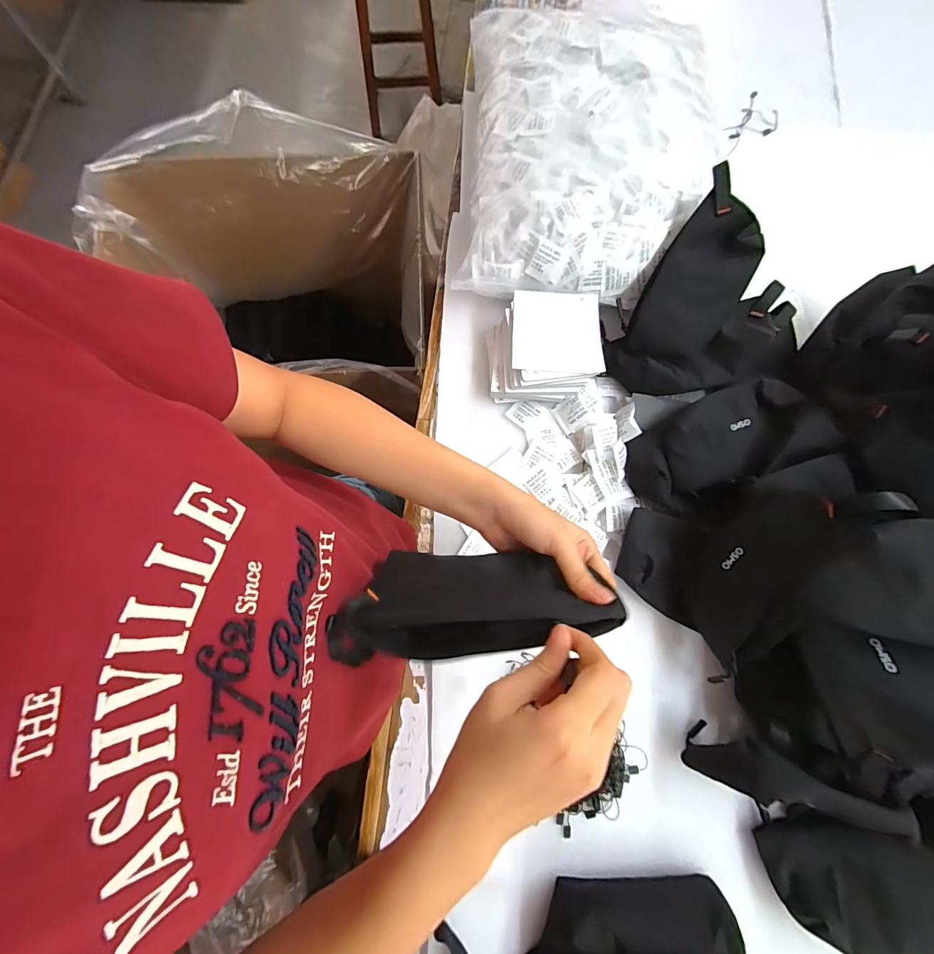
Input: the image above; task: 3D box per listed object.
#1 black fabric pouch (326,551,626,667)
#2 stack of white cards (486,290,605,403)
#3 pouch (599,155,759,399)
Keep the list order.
[{"bbox_3d":[0.004,0.091,0.299,0.195,0.063,0.070,-5,77,4],"label":"black fabric pouch"},{"bbox_3d":[0.093,-0.156,0.499,0.127,0.063,0.115,-1,77,-1],"label":"stack of white cards"},{"bbox_3d":[0.264,-0.215,0.478,0.119,0.047,0.246,25,100,5],"label":"pouch"}]

